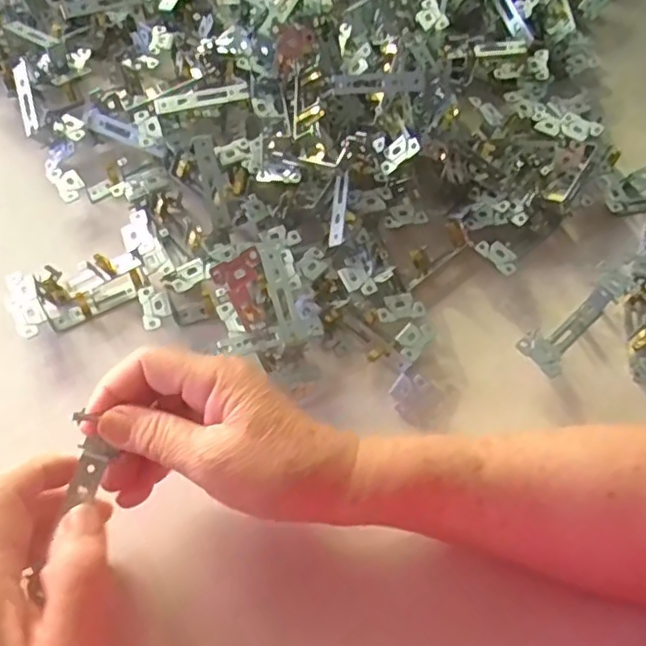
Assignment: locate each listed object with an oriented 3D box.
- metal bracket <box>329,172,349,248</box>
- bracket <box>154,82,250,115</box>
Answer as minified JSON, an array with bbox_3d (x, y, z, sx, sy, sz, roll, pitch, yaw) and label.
[{"bbox_3d":[0.012,-0.079,0.461,0.010,0.010,0.050,6,83,2],"label":"metal bracket"},{"bbox_3d":[-0.089,-0.165,0.479,0.068,0.010,0.014,-7,62,-8],"label":"bracket"}]

